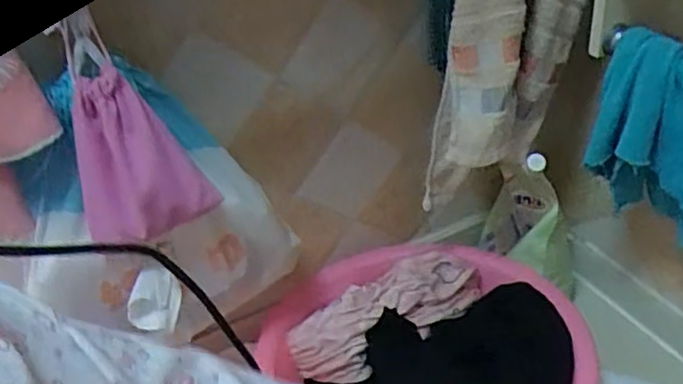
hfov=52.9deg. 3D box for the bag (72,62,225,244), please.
[{"bbox_3d":[-0.164,-0.027,0.553,0.104,0.129,0.047,-13,37,-10],"label":"bag"}]

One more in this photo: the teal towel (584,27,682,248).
[{"bbox_3d":[0.293,-0.040,0.611,0.146,0.166,0.058,24,46,34],"label":"teal towel"}]

